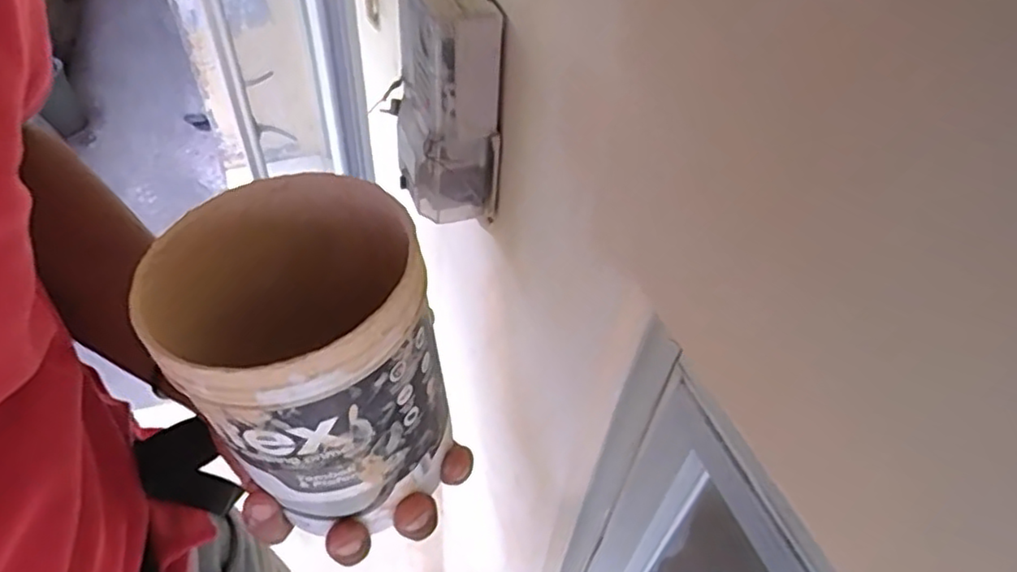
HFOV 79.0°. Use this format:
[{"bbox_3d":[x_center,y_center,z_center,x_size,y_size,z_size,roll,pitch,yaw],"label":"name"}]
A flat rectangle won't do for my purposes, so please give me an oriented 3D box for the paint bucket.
[{"bbox_3d":[-0.086,0.029,0.274,0.093,0.138,0.106,-18,50,-20],"label":"paint bucket"}]

